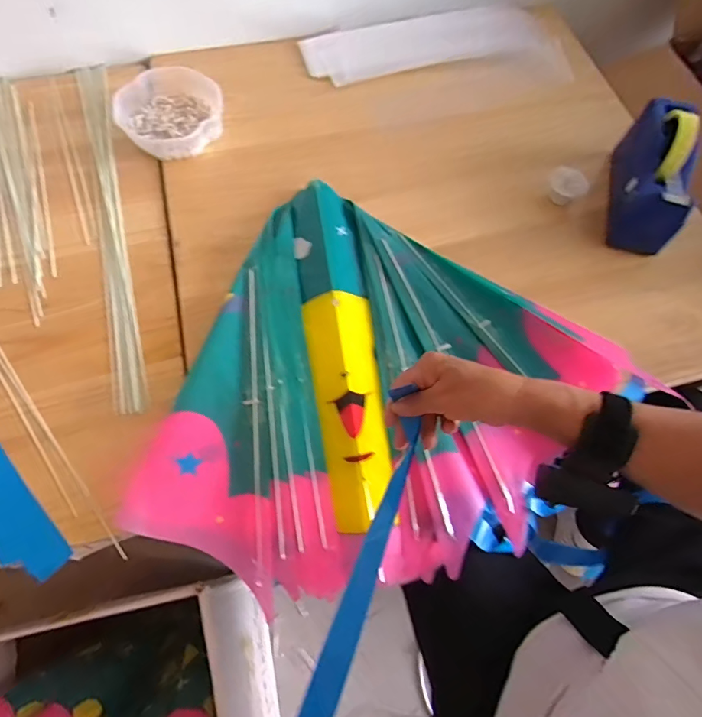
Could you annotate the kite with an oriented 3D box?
[{"bbox_3d":[0.019,0.047,0.513,0.450,0.031,0.458,30,69,12],"label":"kite"}]

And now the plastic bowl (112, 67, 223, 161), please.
[{"bbox_3d":[-0.282,-0.387,0.680,0.144,0.052,0.154,0,66,-1],"label":"plastic bowl"}]

